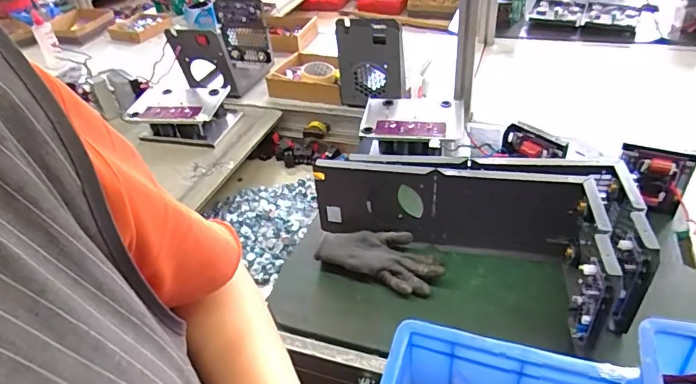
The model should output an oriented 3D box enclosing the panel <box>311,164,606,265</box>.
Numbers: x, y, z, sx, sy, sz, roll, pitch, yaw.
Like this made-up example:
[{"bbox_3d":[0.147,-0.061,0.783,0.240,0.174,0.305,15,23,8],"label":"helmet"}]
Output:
[{"bbox_3d":[0.142,0.026,0.729,0.391,0.149,0.047,5,41,13],"label":"panel"}]

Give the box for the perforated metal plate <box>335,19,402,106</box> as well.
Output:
[{"bbox_3d":[0.046,-0.281,1.079,0.152,0.204,0.030,10,48,19],"label":"perforated metal plate"}]

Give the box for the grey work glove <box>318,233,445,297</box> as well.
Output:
[{"bbox_3d":[0.052,0.100,0.742,0.187,0.040,0.087,13,40,23],"label":"grey work glove"}]

